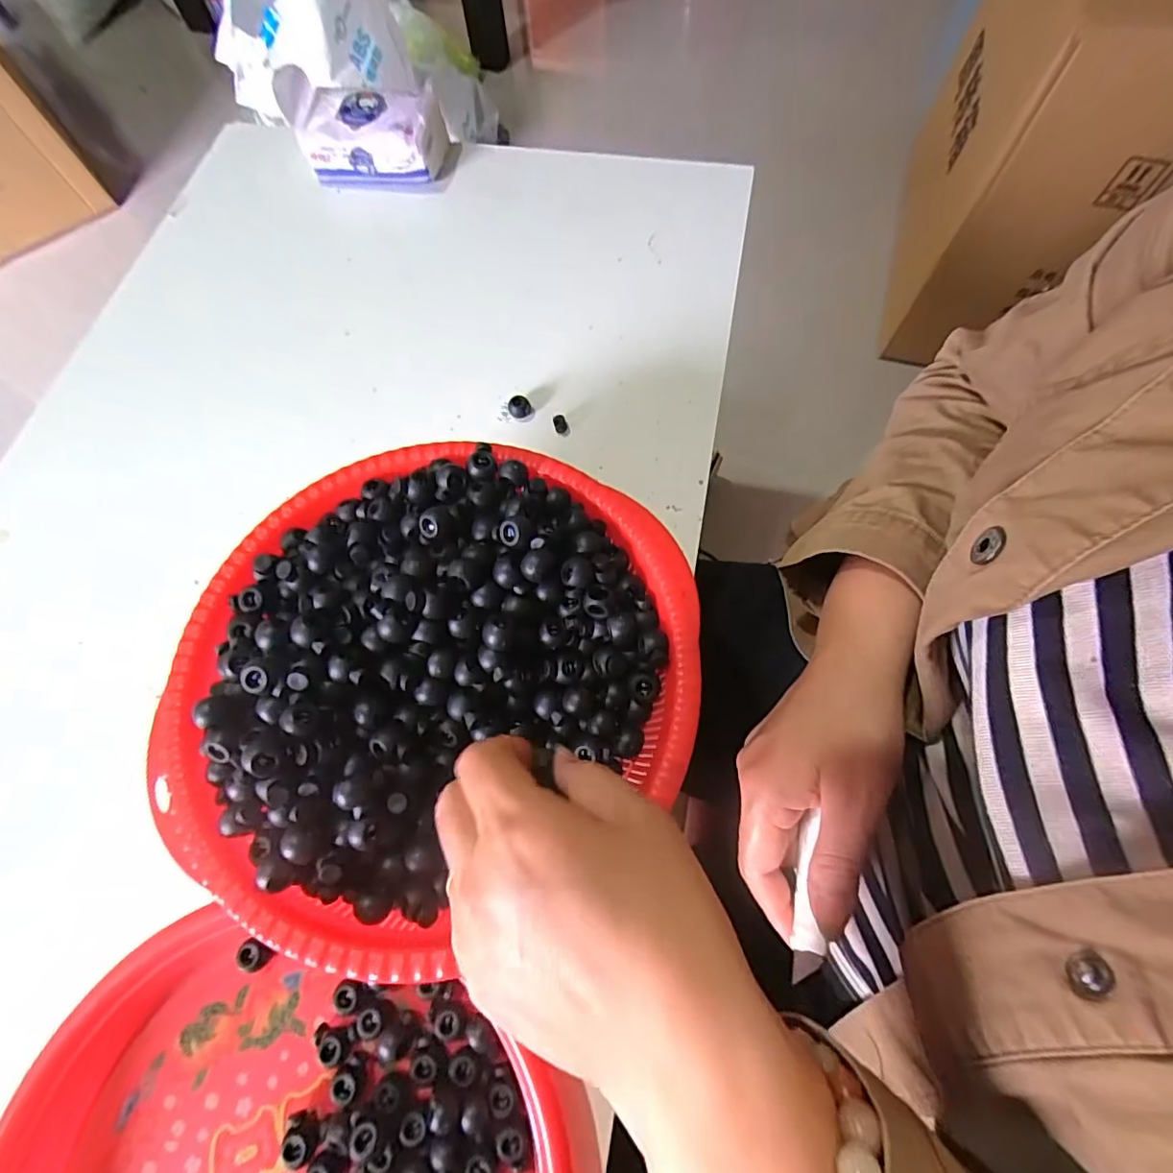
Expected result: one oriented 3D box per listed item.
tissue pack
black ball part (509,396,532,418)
[{"bbox_3d":[-0.186,-0.394,0.485,0.128,0.048,0.063,4,69,4],"label":"tissue pack"},{"bbox_3d":[-0.048,-0.129,0.397,0.016,0.012,0.013,-17,69,-4],"label":"black ball part"}]

